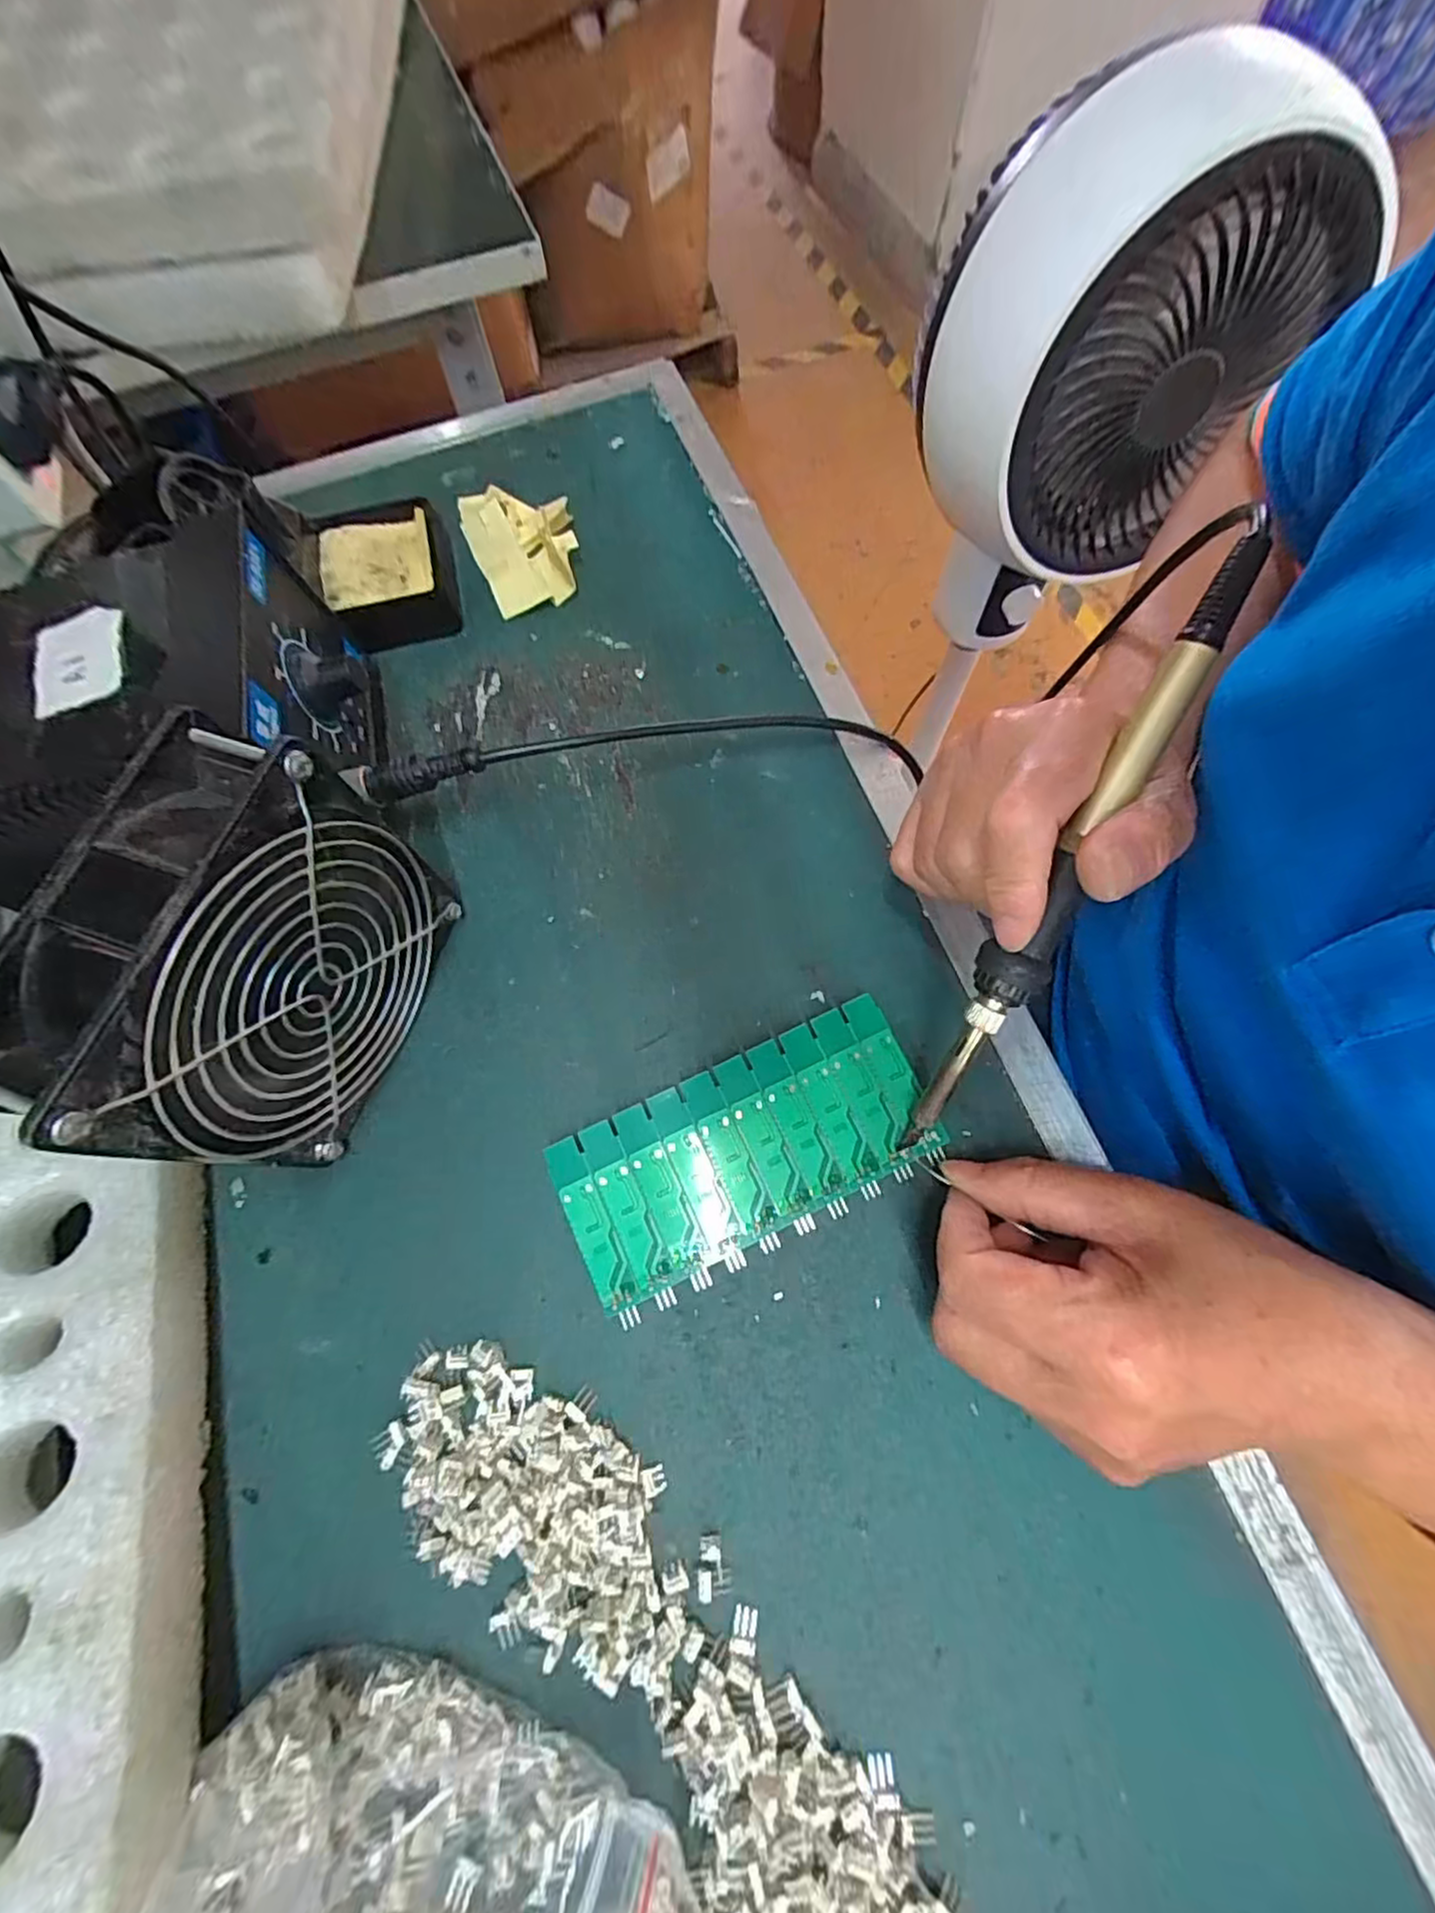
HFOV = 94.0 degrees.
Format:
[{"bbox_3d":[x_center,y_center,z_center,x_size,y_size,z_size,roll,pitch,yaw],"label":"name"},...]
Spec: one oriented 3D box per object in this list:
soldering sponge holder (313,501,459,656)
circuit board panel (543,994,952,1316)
[{"bbox_3d":[-0.168,-0.197,0.347,0.061,0.024,0.074,-16,71,-4],"label":"soldering sponge holder"},{"bbox_3d":[0.011,0.070,0.251,0.137,0.008,0.062,-26,72,-6],"label":"circuit board panel"}]

